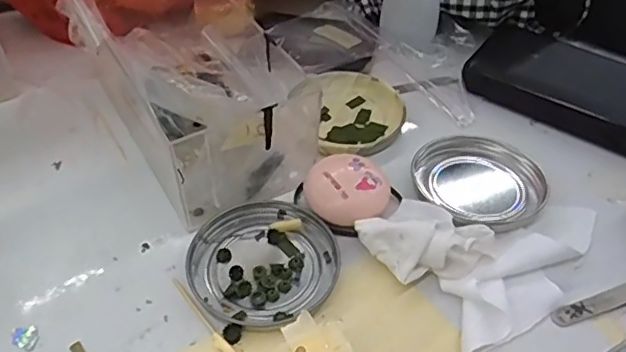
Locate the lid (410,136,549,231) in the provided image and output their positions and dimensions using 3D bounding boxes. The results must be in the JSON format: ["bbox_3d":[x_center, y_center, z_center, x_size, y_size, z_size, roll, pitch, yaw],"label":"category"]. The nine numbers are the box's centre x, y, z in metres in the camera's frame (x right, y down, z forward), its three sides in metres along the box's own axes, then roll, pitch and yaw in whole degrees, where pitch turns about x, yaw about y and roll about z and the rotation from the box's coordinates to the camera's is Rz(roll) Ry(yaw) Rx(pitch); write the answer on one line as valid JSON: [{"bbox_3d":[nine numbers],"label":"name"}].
[{"bbox_3d":[0.101,0.001,0.358,0.072,0.012,0.073,0,46,0],"label":"lid"}]

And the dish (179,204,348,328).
[{"bbox_3d":[-0.027,0.045,0.319,0.076,0.008,0.077,0,46,0],"label":"dish"}]

